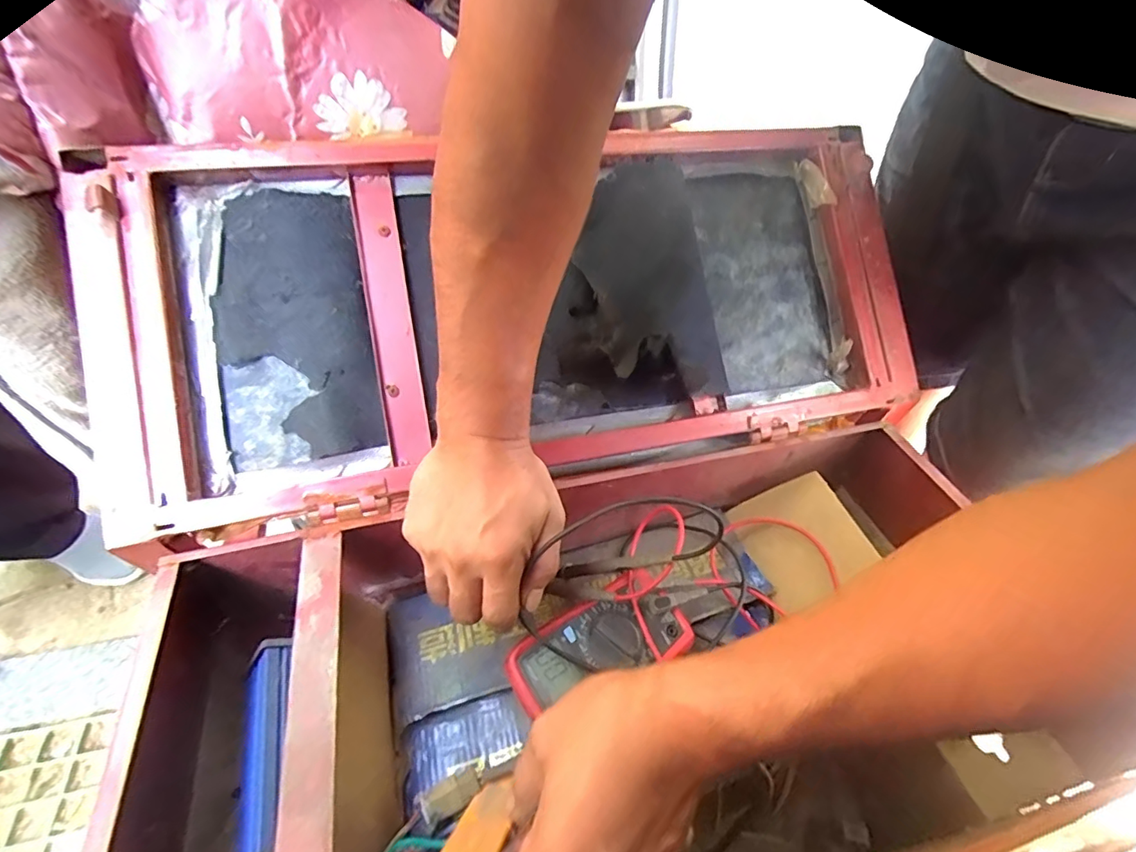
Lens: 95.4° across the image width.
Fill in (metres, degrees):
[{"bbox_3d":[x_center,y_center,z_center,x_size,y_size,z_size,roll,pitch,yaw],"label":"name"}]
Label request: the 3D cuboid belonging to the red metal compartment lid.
[{"bbox_3d":[-0.019,-0.089,0.414,0.657,0.044,0.301,-10,86,-13],"label":"red metal compartment lid"}]

